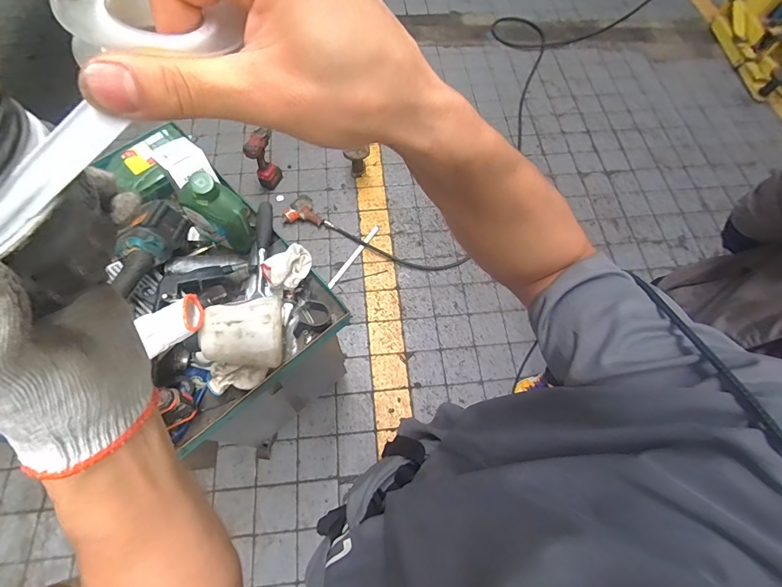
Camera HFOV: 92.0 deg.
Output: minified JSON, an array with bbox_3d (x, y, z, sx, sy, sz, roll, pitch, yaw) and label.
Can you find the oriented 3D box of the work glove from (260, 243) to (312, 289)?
[{"bbox_3d":[-0.202,-0.051,0.735,0.095,0.038,0.072,-23,67,-12],"label":"work glove"}]

